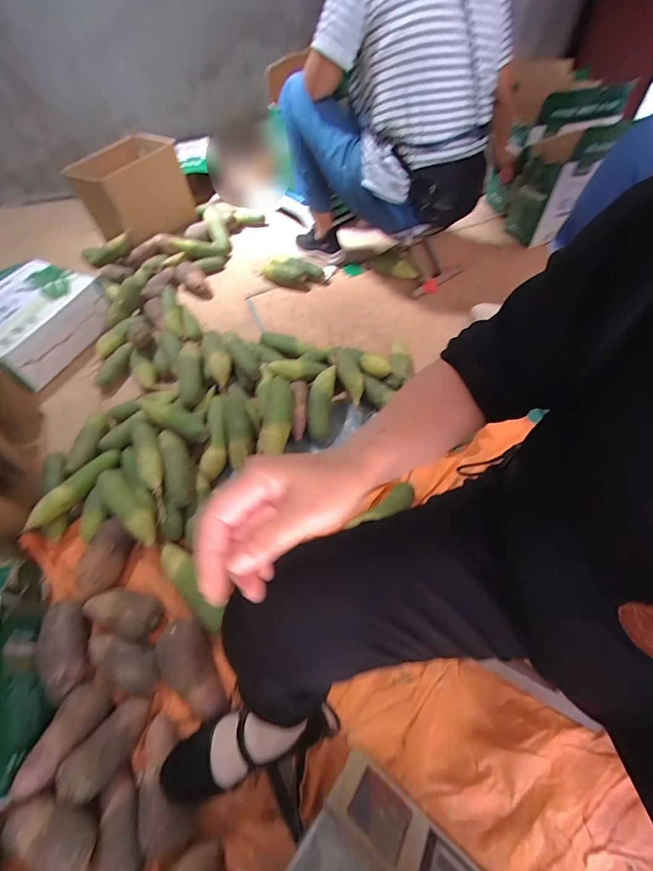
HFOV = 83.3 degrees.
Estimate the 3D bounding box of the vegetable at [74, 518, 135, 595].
[{"bbox_3d":[-0.440,0.242,0.730,0.062,0.065,0.140,15,59,13],"label":"vegetable"}]

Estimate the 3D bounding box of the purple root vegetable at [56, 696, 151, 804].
[{"bbox_3d":[-0.335,0.470,0.561,0.063,0.135,0.057,18,100,12],"label":"purple root vegetable"}]

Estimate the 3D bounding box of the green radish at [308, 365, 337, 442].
[{"bbox_3d":[-0.014,-0.079,0.892,0.057,0.048,0.188,9,88,6],"label":"green radish"}]

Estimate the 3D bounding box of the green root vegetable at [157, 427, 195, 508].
[{"bbox_3d":[-0.331,0.067,0.818,0.060,0.050,0.197,-17,57,-8],"label":"green root vegetable"}]

